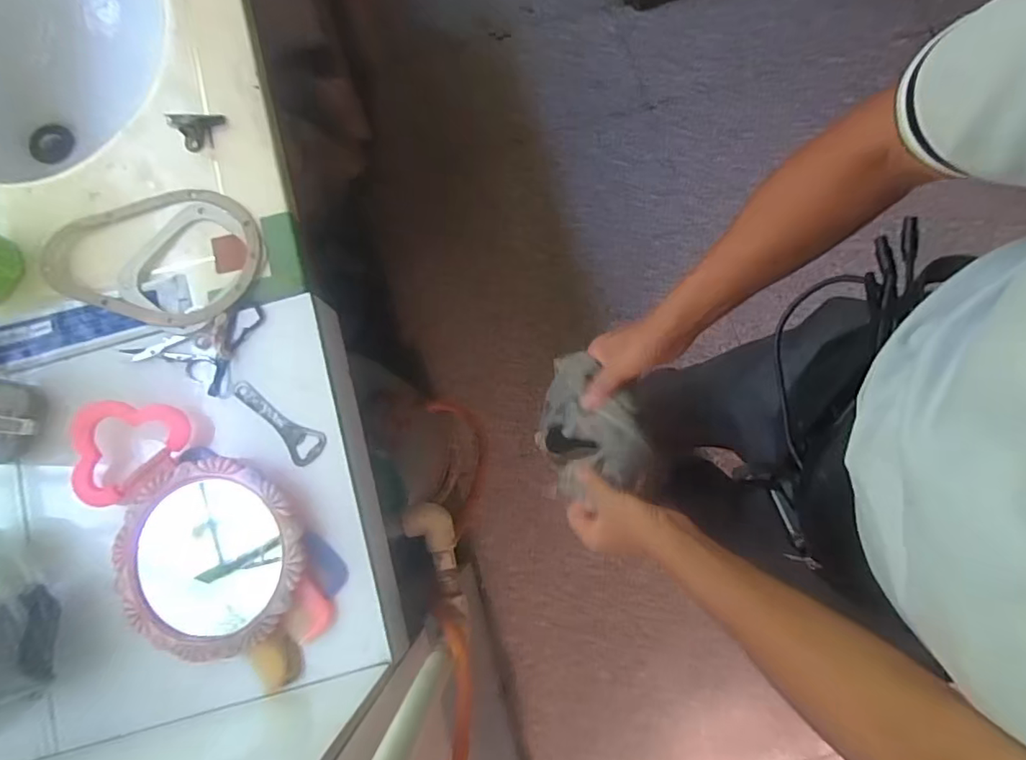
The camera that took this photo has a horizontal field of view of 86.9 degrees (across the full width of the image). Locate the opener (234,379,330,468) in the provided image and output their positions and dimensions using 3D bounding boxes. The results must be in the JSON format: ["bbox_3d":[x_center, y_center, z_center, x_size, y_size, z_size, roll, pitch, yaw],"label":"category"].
[{"bbox_3d":[-0.227,0.040,0.516,0.105,0.004,0.033,35,82,7],"label":"opener"}]

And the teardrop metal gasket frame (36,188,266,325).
[{"bbox_3d":[-0.365,-0.130,0.544,0.212,0.010,0.147,9,79,3],"label":"teardrop metal gasket frame"}]

